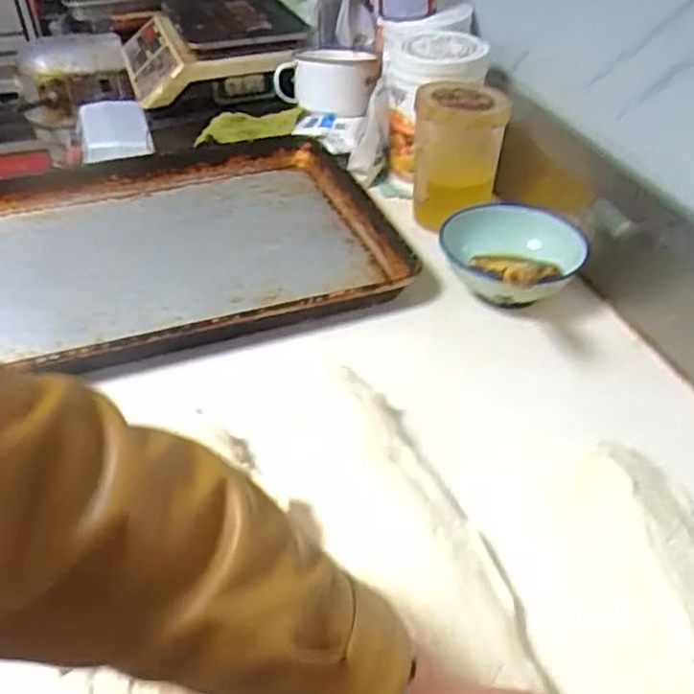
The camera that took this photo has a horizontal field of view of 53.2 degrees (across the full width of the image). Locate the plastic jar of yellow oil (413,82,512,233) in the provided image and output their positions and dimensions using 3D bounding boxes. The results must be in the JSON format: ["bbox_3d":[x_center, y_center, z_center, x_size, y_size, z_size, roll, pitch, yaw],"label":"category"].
[{"bbox_3d":[0.138,-0.237,0.871,0.109,0.155,0.103,0,40,0],"label":"plastic jar of yellow oil"}]

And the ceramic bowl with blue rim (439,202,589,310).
[{"bbox_3d":[0.185,-0.091,0.778,0.161,0.073,0.144,7,41,8],"label":"ceramic bowl with blue rim"}]

